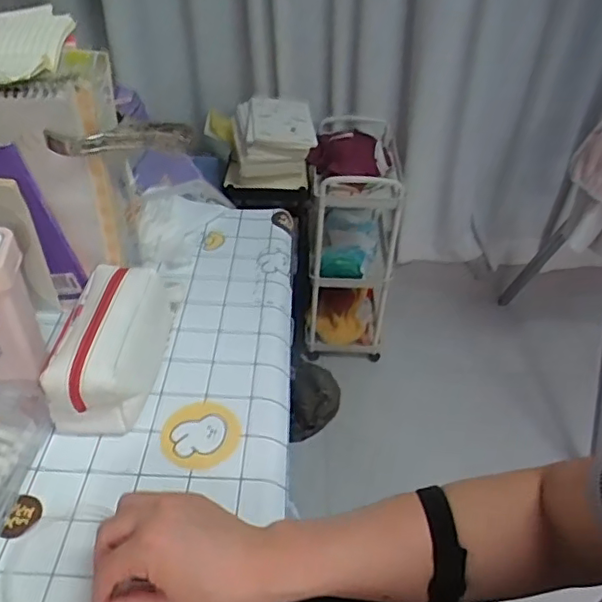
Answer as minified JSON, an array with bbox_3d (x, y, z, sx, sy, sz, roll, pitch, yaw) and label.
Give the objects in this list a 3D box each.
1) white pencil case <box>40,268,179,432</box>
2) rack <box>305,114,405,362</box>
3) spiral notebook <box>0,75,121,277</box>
[{"bbox_3d":[-0.198,0.039,0.629,0.092,0.088,0.196,4,41,-1],"label":"white pencil case"},{"bbox_3d":[0.137,-0.172,1.638,0.243,0.576,0.380,5,42,1],"label":"rack"},{"bbox_3d":[-0.313,-0.131,0.623,0.201,0.239,0.032,1,49,-3],"label":"spiral notebook"}]

